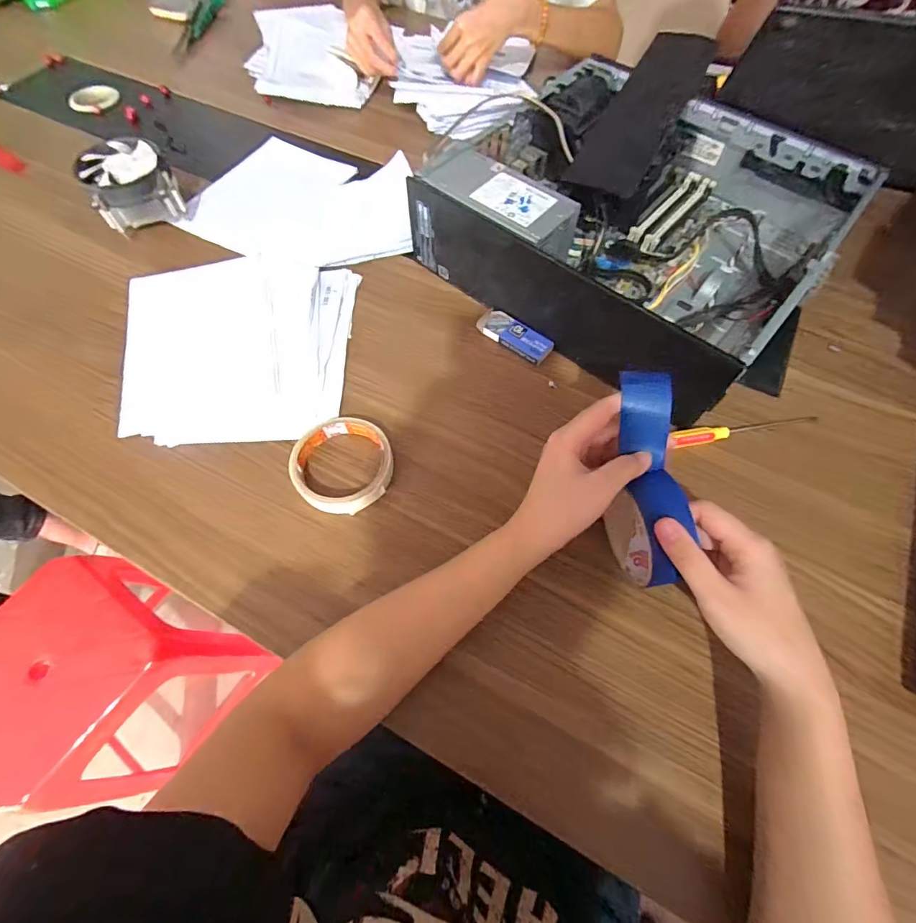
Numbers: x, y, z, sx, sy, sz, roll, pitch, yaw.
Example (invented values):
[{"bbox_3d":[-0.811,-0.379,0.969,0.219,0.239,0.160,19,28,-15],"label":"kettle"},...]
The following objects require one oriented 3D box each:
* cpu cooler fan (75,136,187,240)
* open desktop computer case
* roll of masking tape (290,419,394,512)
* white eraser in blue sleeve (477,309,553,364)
[{"bbox_3d":[-0.389,-0.332,0.525,0.095,0.066,0.090,-31,69,-14],"label":"cpu cooler fan"},{"bbox_3d":[0.222,-0.276,0.498,0.413,0.119,0.395,38,70,16],"label":"open desktop computer case"},{"bbox_3d":[-0.104,0.001,0.392,0.086,0.019,0.087,0,65,0],"label":"roll of masking tape"},{"bbox_3d":[0.059,-0.135,0.464,0.083,0.010,0.033,38,70,16],"label":"white eraser in blue sleeve"}]

